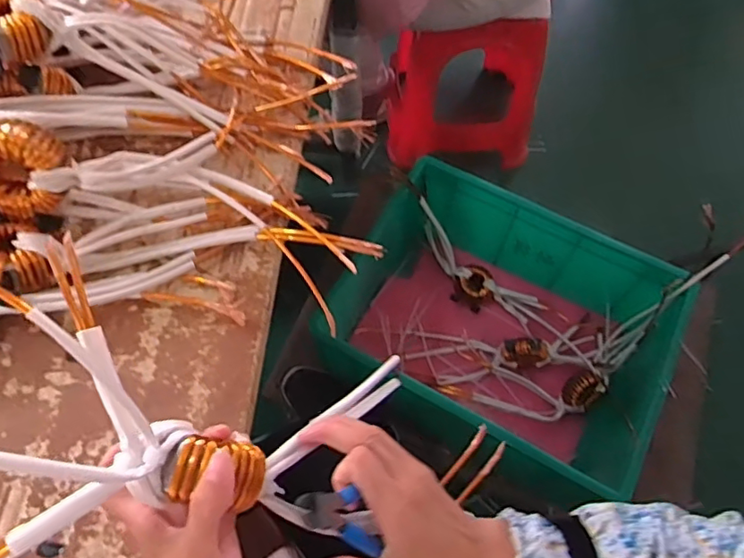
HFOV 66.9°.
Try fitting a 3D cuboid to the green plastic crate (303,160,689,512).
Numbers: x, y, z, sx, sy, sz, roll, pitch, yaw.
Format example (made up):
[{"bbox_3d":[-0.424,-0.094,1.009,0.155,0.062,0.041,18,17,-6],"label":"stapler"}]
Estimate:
[{"bbox_3d":[0.216,0.080,1.000,0.532,0.231,0.402,28,66,13],"label":"green plastic crate"}]

